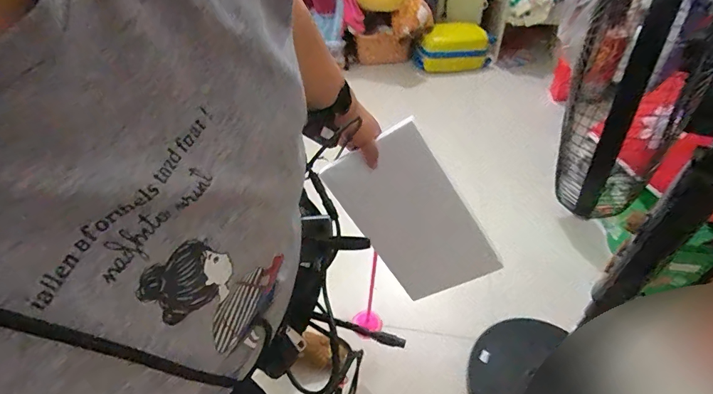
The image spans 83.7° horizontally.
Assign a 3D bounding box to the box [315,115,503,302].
[{"bbox_3d":[0.095,0.041,0.739,0.211,0.314,0.020,-27,12,31],"label":"box"}]

